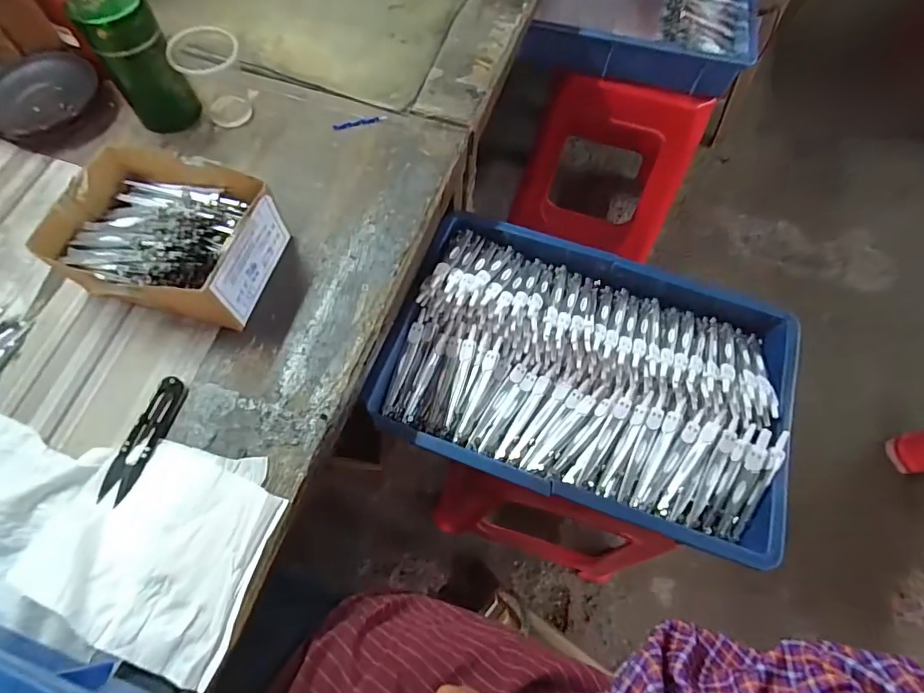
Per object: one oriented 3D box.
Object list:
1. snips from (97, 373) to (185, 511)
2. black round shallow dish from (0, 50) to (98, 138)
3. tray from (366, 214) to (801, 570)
[{"bbox_3d":[-0.251,0.072,0.373,0.021,0.010,0.100,13,66,4],"label":"snips"},{"bbox_3d":[-0.444,-0.263,0.503,0.115,0.028,0.109,21,67,7],"label":"black round shallow dish"},{"bbox_3d":[0.138,0.024,0.520,0.414,0.075,0.293,20,67,7],"label":"tray"}]

